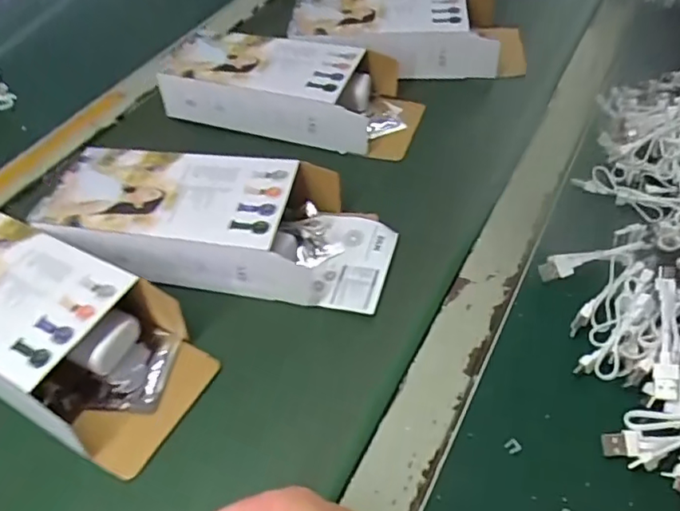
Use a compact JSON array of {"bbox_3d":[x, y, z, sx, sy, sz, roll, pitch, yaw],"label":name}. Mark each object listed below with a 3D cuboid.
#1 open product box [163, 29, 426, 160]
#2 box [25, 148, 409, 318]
[{"bbox_3d":[-0.047,-0.175,0.584,0.255,0.058,0.115,14,52,15],"label":"open product box"},{"bbox_3d":[-0.099,-0.027,0.455,0.268,0.050,0.111,6,51,9],"label":"box"}]

